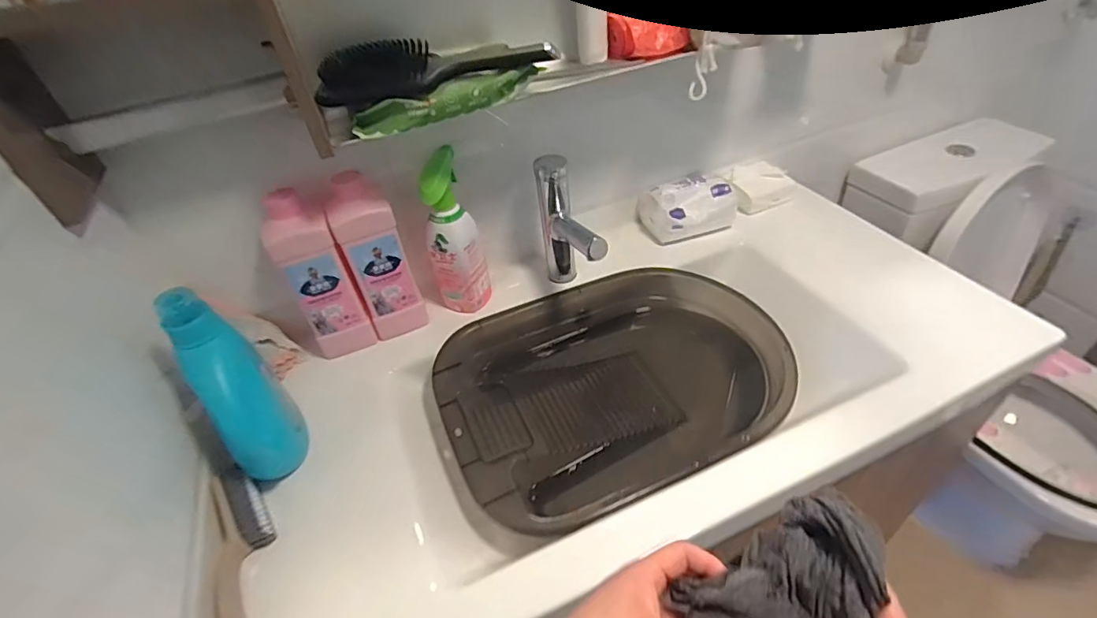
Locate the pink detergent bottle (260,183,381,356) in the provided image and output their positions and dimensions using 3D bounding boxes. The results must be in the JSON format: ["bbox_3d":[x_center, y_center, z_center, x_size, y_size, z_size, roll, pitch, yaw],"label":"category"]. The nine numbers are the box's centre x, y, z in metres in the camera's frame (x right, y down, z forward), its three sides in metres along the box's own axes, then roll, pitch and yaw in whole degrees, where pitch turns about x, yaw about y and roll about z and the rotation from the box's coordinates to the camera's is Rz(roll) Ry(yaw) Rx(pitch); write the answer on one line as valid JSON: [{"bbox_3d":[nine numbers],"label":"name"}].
[{"bbox_3d":[-0.301,-0.041,0.678,0.080,0.239,0.053,-25,46,-18],"label":"pink detergent bottle"}]

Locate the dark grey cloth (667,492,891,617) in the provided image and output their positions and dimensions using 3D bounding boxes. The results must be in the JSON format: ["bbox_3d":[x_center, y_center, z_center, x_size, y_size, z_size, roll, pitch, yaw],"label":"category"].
[{"bbox_3d":[0.133,0.166,0.305,0.096,0.066,0.142,17,48,23],"label":"dark grey cloth"}]

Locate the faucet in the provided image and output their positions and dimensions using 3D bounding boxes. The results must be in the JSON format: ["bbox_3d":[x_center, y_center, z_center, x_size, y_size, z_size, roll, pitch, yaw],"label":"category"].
[{"bbox_3d":[0.034,-0.088,0.720,0.047,0.201,0.160,-15,44,-8],"label":"faucet"}]

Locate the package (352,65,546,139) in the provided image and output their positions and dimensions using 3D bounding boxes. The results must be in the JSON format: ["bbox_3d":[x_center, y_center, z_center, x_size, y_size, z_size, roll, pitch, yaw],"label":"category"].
[{"bbox_3d":[-0.106,-0.224,0.553,0.203,0.034,0.033,-15,44,-8],"label":"package"}]

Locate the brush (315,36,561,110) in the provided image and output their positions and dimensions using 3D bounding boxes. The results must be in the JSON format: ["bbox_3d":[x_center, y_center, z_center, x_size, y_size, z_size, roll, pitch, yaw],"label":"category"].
[{"bbox_3d":[-0.118,-0.252,0.545,0.241,0.061,0.066,-2,43,6],"label":"brush"}]

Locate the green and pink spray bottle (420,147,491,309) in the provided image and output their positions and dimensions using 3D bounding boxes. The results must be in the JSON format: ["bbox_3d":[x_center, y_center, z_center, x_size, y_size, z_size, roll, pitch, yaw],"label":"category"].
[{"bbox_3d":[-0.138,-0.104,0.731,0.078,0.222,0.089,-16,44,-9],"label":"green and pink spray bottle"}]

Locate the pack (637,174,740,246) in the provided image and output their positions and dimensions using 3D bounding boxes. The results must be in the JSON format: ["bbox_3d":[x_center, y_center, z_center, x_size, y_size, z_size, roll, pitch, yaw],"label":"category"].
[{"bbox_3d":[0.235,-0.179,0.877,0.145,0.074,0.105,-17,44,-10],"label":"pack"}]

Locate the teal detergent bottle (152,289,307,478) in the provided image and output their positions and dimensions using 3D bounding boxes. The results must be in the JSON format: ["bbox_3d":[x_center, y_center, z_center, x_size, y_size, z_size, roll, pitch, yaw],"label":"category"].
[{"bbox_3d":[-0.328,0.085,0.548,0.054,0.229,0.077,-12,43,-5],"label":"teal detergent bottle"}]

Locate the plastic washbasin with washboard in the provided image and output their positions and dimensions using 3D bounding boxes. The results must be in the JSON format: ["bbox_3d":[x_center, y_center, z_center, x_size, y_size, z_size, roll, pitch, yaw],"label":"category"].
[{"bbox_3d":[0.091,0.104,0.710,0.453,0.099,0.339,-26,46,-19],"label":"plastic washbasin with washboard"}]

